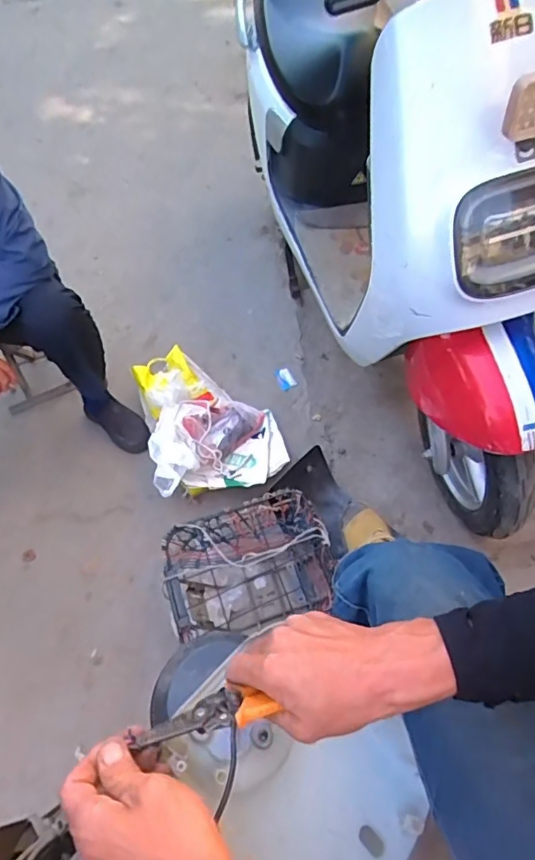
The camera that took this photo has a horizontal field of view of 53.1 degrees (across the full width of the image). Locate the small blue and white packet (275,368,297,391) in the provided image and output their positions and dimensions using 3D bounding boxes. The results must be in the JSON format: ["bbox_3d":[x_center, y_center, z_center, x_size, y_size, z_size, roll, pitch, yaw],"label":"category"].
[{"bbox_3d":[0.049,-0.148,1.541,0.051,0.015,0.074,-27,56,-14],"label":"small blue and white packet"}]

